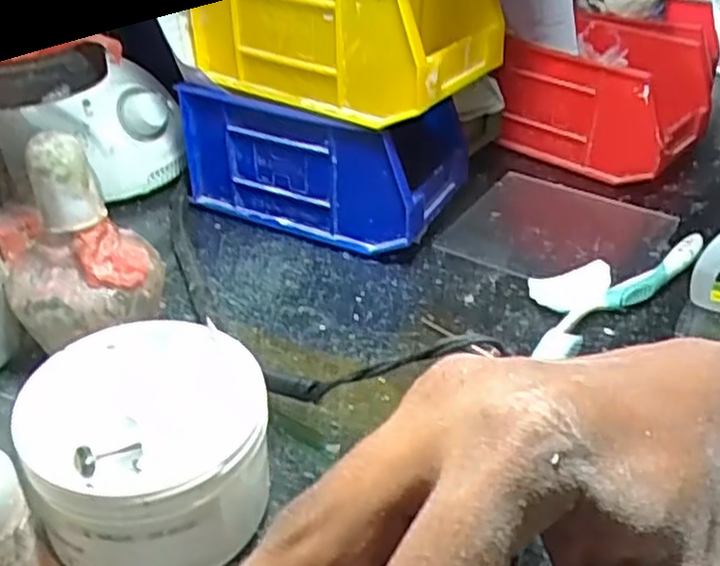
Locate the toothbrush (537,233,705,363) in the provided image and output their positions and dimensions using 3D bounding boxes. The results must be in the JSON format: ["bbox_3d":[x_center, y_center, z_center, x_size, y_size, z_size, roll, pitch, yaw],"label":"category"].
[{"bbox_3d":[0.156,0.006,0.447,0.163,0.017,0.022,-25,43,-33],"label":"toothbrush"}]

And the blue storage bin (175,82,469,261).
[{"bbox_3d":[-0.021,-0.089,0.515,0.166,0.089,0.099,18,38,22],"label":"blue storage bin"}]

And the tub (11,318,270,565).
[{"bbox_3d":[-0.086,0.068,0.308,0.096,0.061,0.102,-19,40,-26],"label":"tub"}]

